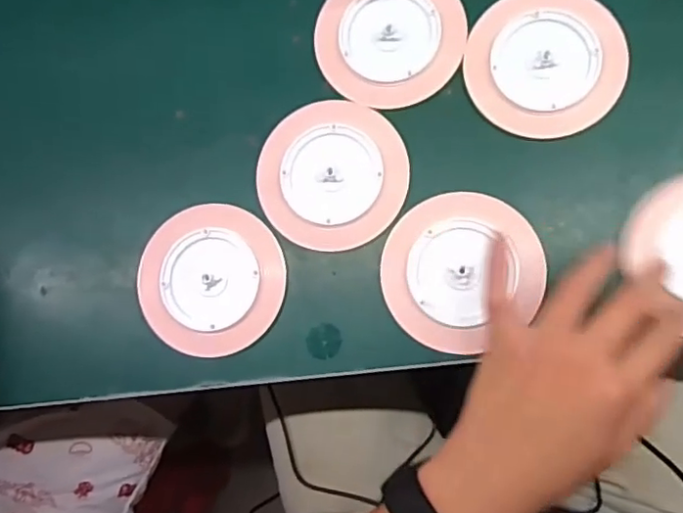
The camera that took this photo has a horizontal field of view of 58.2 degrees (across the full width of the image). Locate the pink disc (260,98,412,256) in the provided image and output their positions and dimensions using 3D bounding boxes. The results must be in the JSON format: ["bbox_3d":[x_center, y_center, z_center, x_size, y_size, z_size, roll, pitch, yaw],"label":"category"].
[{"bbox_3d":[-0.007,-0.056,0.412,0.101,0.004,0.098,-1,82,8],"label":"pink disc"}]

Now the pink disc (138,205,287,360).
[{"bbox_3d":[-0.090,0.015,0.417,0.100,0.009,0.097,-1,82,8],"label":"pink disc"}]

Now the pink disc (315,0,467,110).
[{"bbox_3d":[0.031,-0.151,0.420,0.099,0.004,0.094,-1,82,8],"label":"pink disc"}]

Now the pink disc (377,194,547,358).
[{"bbox_3d":[0.076,0.006,0.391,0.100,0.008,0.094,-2,76,9],"label":"pink disc"}]

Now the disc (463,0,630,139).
[{"bbox_3d":[0.133,-0.129,0.401,0.096,0.004,0.099,-1,82,8],"label":"disc"}]

